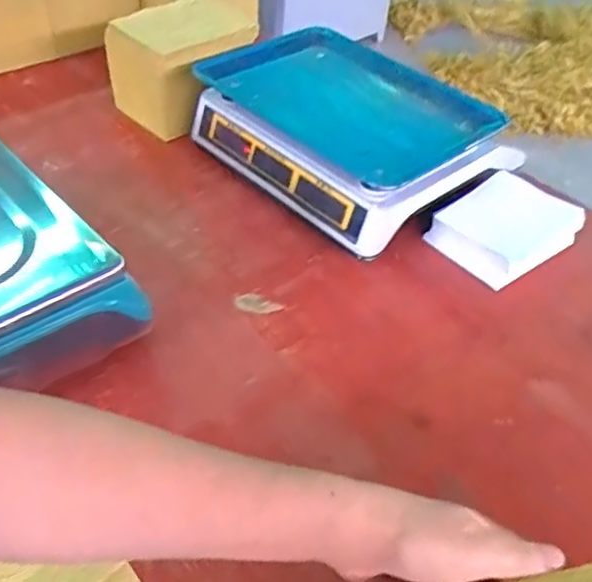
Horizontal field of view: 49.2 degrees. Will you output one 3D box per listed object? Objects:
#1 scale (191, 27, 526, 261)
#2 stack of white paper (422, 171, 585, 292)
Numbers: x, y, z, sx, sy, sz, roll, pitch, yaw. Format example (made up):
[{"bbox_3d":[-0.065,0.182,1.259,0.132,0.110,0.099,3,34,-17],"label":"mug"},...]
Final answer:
[{"bbox_3d":[0.066,-0.203,0.828,0.273,0.125,0.331,-32,55,-32],"label":"scale"},{"bbox_3d":[0.247,-0.073,0.760,0.153,0.050,0.118,-31,55,-31],"label":"stack of white paper"}]

